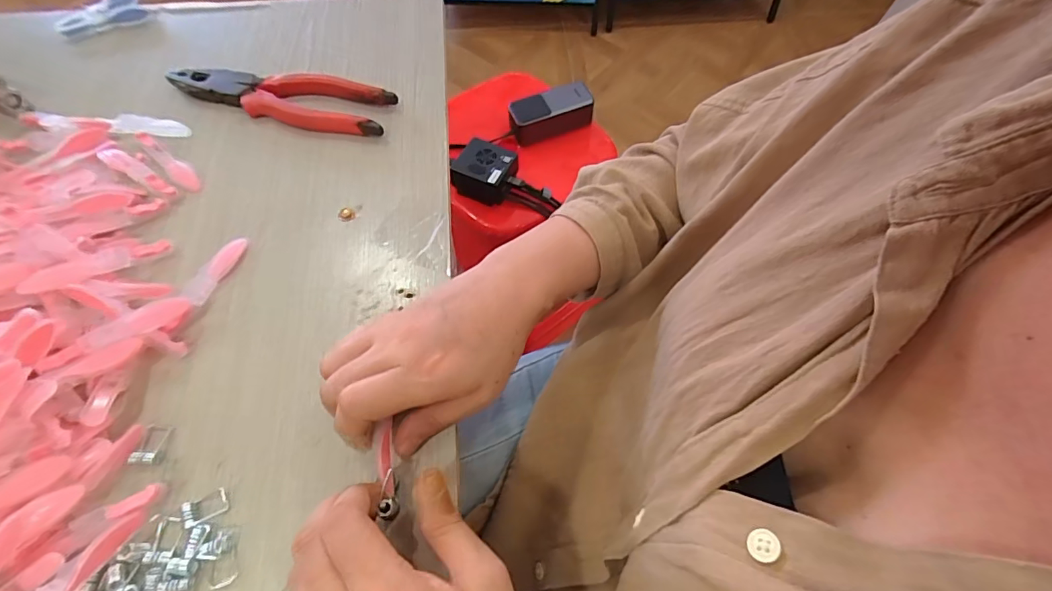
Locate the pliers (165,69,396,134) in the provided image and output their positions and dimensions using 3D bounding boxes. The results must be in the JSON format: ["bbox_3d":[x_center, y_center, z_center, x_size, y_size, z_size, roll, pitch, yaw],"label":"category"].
[{"bbox_3d":[-0.202,-0.163,0.382,0.187,0.015,0.045,10,63,4],"label":"pliers"}]

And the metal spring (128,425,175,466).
[{"bbox_3d":[-0.212,0.084,0.267,0.015,0.007,0.022,5,62,1],"label":"metal spring"}]

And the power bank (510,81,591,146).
[{"bbox_3d":[0.039,-0.278,0.719,0.126,0.055,0.045,-17,66,-10],"label":"power bank"}]

